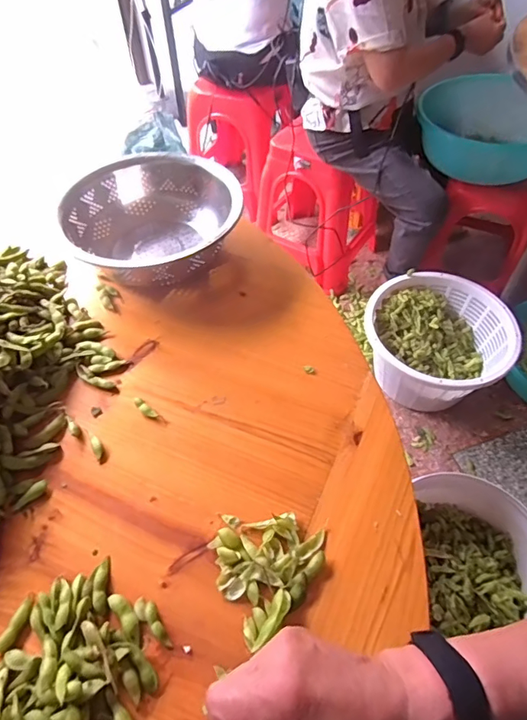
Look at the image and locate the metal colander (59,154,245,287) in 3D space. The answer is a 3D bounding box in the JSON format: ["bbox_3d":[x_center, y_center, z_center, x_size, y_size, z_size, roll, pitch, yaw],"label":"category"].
[{"bbox_3d":[-0.146,-0.185,0.626,0.204,0.103,0.186,28,59,20],"label":"metal colander"}]

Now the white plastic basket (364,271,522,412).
[{"bbox_3d":[0.477,-0.040,1.325,0.373,0.231,0.371,0,53,1],"label":"white plastic basket"}]

